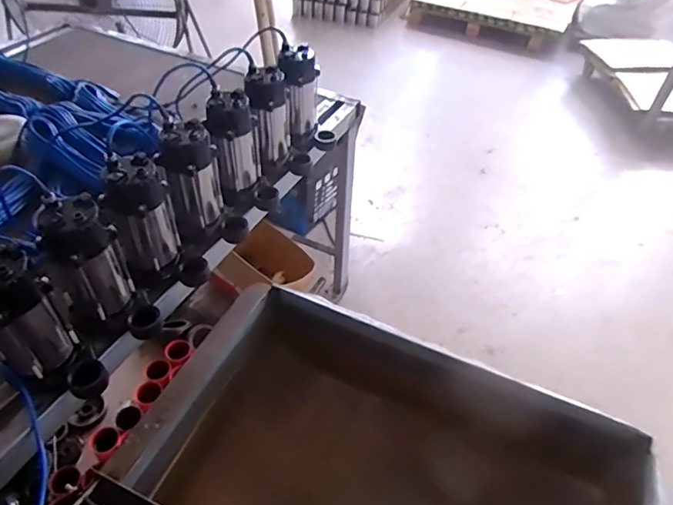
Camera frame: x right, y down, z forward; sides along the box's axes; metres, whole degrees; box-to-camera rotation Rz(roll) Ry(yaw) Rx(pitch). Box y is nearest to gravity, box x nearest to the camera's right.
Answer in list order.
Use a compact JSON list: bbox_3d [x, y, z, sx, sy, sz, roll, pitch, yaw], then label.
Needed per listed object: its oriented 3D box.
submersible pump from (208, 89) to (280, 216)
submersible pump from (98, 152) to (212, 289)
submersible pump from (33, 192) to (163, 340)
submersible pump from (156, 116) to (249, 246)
[{"bbox_3d":[-0.198,-0.202,1.099,0.131,0.261,0.099,-7,45,-10],"label":"submersible pump"},{"bbox_3d":[-0.325,-0.043,0.916,0.130,0.237,0.121,-24,51,-25],"label":"submersible pump"},{"bbox_3d":[-0.378,0.037,0.825,0.114,0.234,0.130,-26,51,-27],"label":"submersible pump"},{"bbox_3d":[-0.264,-0.129,1.021,0.139,0.245,0.107,-14,47,-17],"label":"submersible pump"}]

